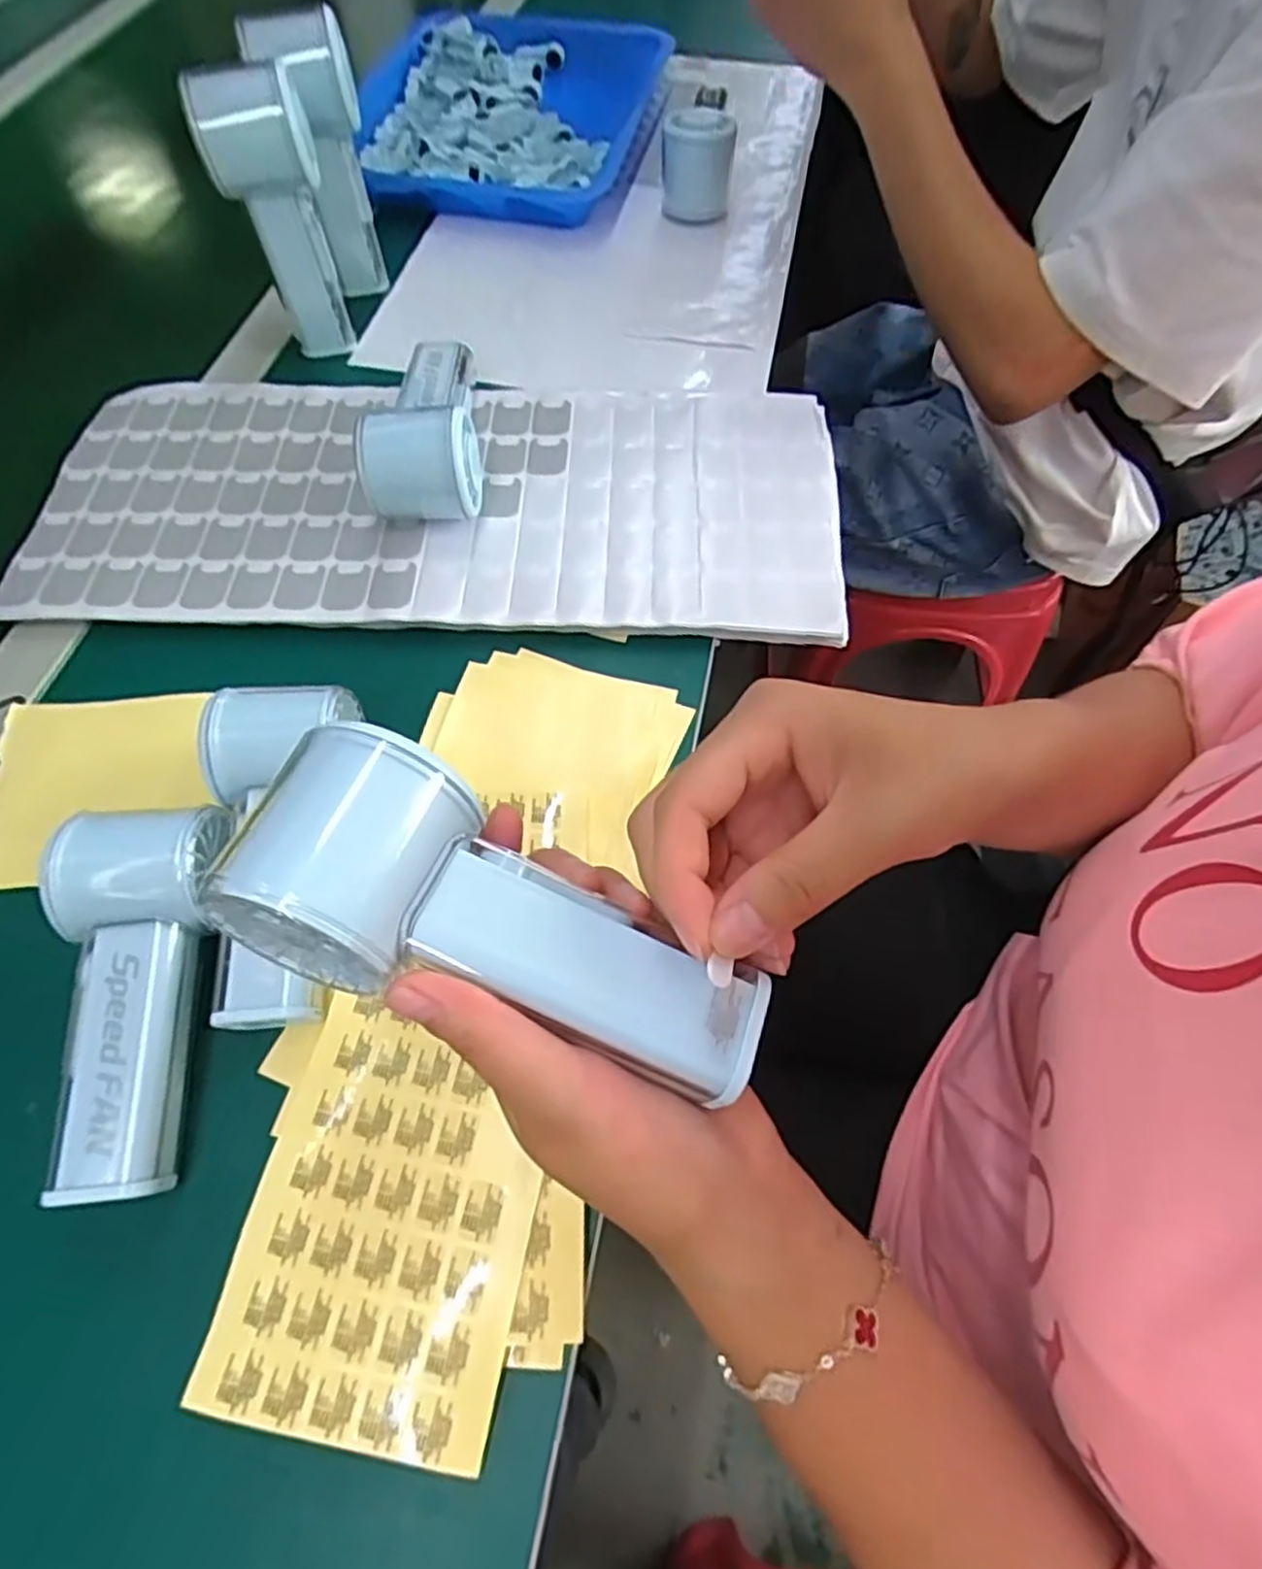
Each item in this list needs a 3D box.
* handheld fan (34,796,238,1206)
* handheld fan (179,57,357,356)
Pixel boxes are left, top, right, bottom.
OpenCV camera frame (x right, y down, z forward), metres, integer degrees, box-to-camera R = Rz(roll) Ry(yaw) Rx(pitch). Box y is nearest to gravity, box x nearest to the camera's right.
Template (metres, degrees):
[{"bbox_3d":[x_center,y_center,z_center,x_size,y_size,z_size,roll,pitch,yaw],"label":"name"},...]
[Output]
[{"bbox_3d":[-0.200,0.083,0.303,0.066,0.042,0.147,-8,62,-3],"label":"handheld fan"},{"bbox_3d":[-0.221,-0.364,0.486,0.061,0.152,0.057,-2,62,1],"label":"handheld fan"}]

